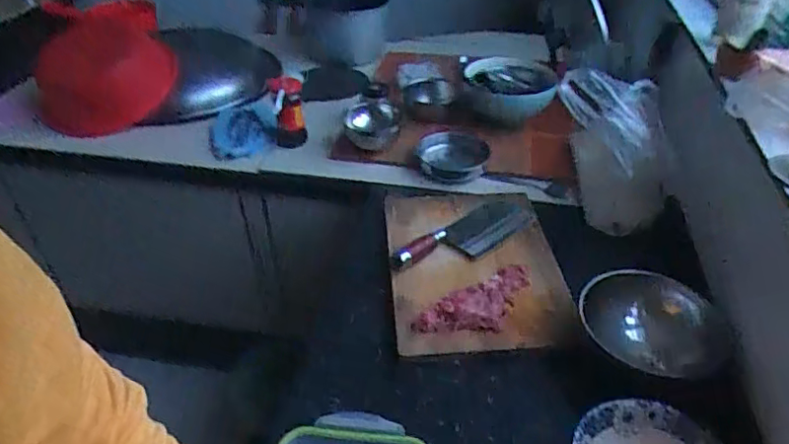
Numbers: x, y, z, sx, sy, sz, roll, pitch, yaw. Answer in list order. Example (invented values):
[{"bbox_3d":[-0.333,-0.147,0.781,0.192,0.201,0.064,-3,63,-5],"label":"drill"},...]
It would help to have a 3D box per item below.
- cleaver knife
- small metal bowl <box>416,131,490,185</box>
[{"bbox_3d":[0.115,0.019,0.882,0.243,0.028,0.092,-26,45,-29],"label":"cleaver knife"},{"bbox_3d":[0.118,-0.131,1.101,0.147,0.047,0.145,4,38,6],"label":"small metal bowl"}]

